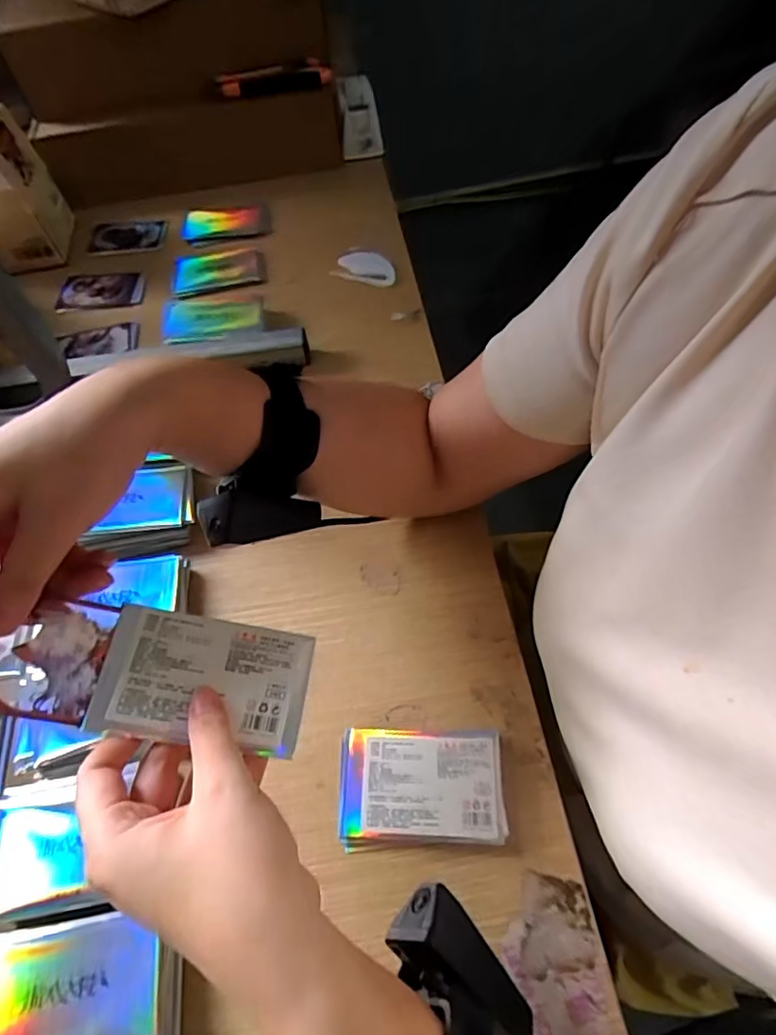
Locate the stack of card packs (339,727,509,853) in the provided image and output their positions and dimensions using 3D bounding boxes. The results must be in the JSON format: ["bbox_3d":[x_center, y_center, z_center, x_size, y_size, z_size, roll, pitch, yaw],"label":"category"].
[{"bbox_3d":[0.020,0.163,0.332,0.098,0.014,0.064,-3,60,2],"label":"stack of card packs"}]

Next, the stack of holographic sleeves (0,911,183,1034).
[{"bbox_3d":[-0.158,0.246,0.280,0.102,0.034,0.065,-8,60,-1],"label":"stack of holographic sleeves"}]

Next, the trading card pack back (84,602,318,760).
[{"bbox_3d":[-0.087,0.078,0.263,0.094,0.004,0.058,13,65,-12],"label":"trading card pack back"}]

